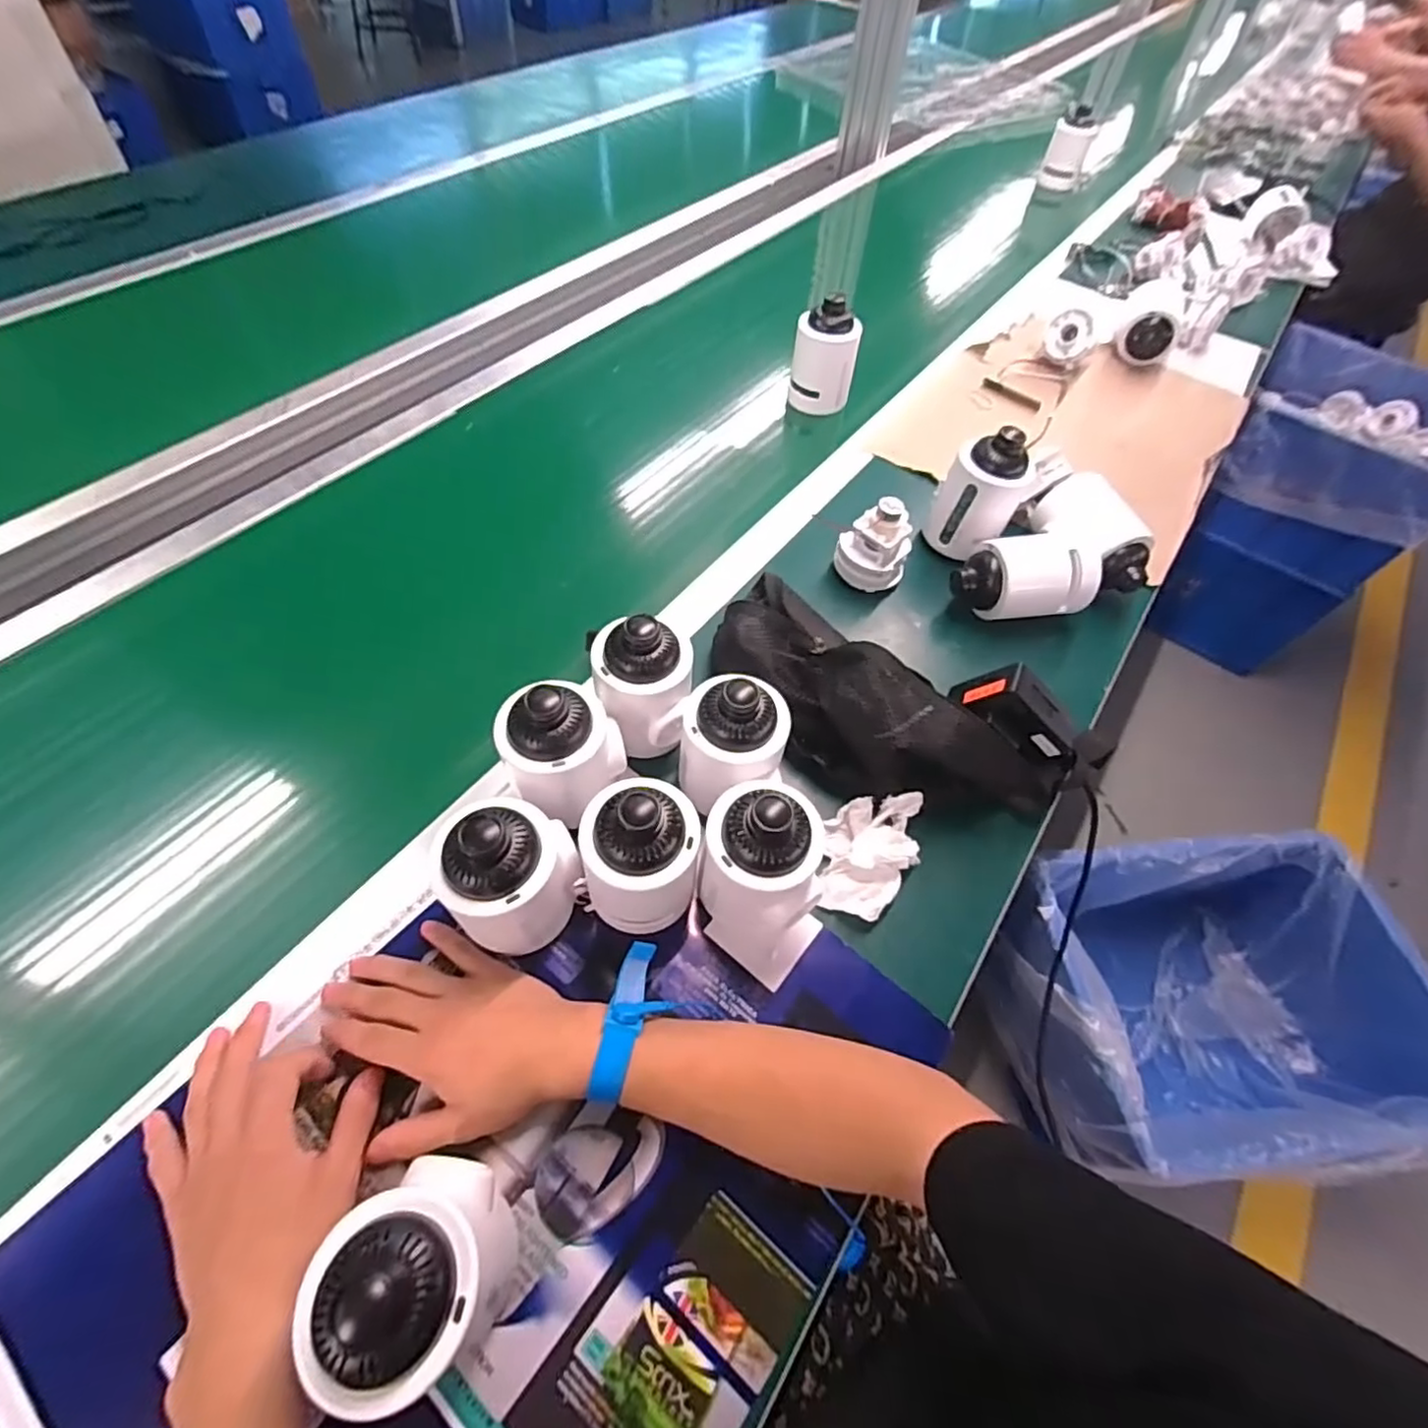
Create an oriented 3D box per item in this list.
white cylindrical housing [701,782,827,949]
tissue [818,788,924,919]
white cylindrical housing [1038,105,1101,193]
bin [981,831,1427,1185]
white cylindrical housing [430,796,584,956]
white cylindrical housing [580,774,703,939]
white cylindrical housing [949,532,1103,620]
[{"bbox_3d":[0.033,0.102,0.439,0.080,0.121,0.083,-36,66,-24],"label":"white cylindrical housing"},{"bbox_3d":[0.121,0.107,0.496,0.077,0.034,0.096,11,57,3],"label":"tissue"},{"bbox_3d":[0.683,-1.078,1.245,0.084,0.111,0.079,23,58,11],"label":"white cylindrical housing"},{"bbox_3d":[0.757,0.477,1.073,0.581,0.338,0.456,1,57,-4],"label":"bin"},{"bbox_3d":[-0.130,0.104,0.418,0.066,0.114,0.079,21,58,9],"label":"white cylindrical housing"},{"bbox_3d":[-0.048,0.092,0.434,0.073,0.129,0.071,2,57,-3],"label":"white cylindrical housing"},{"bbox_3d":[0.302,-0.128,0.631,0.124,0.075,0.066,-4,57,-7],"label":"white cylindrical housing"}]

